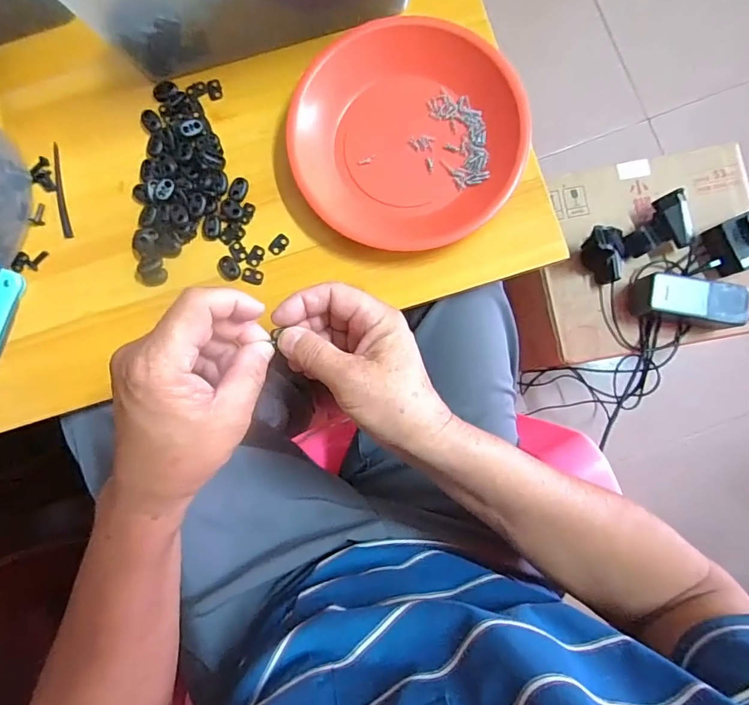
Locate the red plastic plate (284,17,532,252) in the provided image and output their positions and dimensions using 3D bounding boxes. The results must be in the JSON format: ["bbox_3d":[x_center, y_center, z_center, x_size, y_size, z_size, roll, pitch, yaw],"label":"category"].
[{"bbox_3d":[0.027,-0.181,0.390,0.195,0.032,0.184,0,85,2],"label":"red plastic plate"}]

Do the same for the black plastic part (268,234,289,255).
[{"bbox_3d":[-0.084,-0.095,0.401,0.013,0.004,0.020,42,88,4],"label":"black plastic part"}]

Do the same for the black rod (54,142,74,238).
[{"bbox_3d":[-0.285,-0.147,0.412,0.008,0.004,0.087,-11,85,1],"label":"black rod"}]

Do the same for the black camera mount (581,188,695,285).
[{"bbox_3d":[0.366,-0.157,0.629,0.154,0.067,0.074,-26,85,0],"label":"black camera mount"}]

